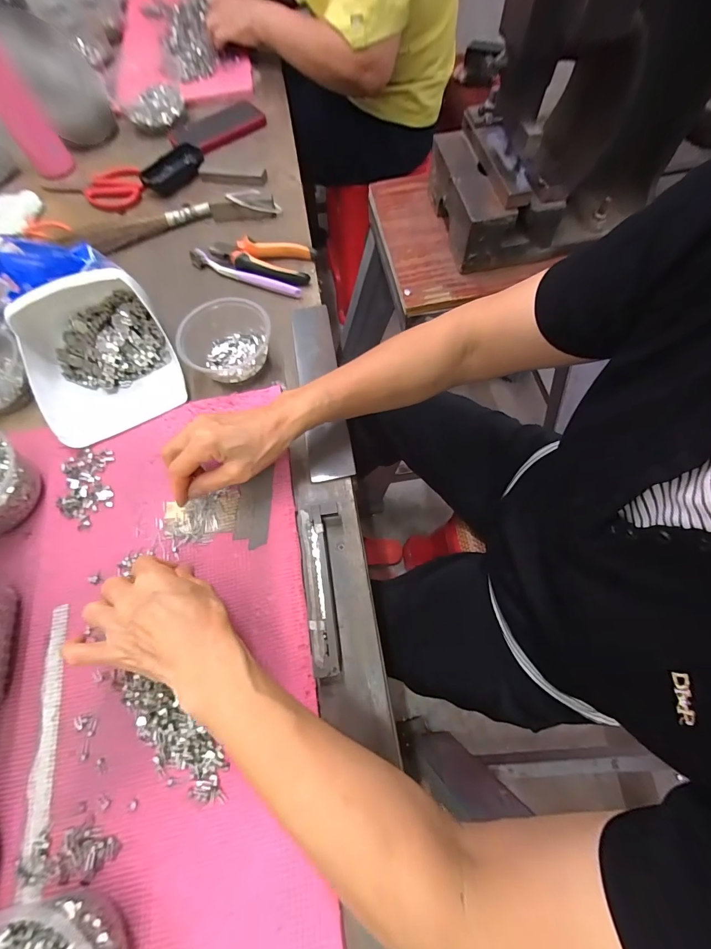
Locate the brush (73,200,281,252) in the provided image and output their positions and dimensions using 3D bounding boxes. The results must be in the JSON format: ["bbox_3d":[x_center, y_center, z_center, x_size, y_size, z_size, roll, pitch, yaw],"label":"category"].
[{"bbox_3d":[-0.284,-0.384,0.568,0.305,0.030,0.045,-13,68,-3],"label":"brush"}]

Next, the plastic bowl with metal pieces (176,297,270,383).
[{"bbox_3d":[-0.159,-0.158,0.442,0.113,0.045,0.102,0,68,2],"label":"plastic bowl with metal pieces"}]

